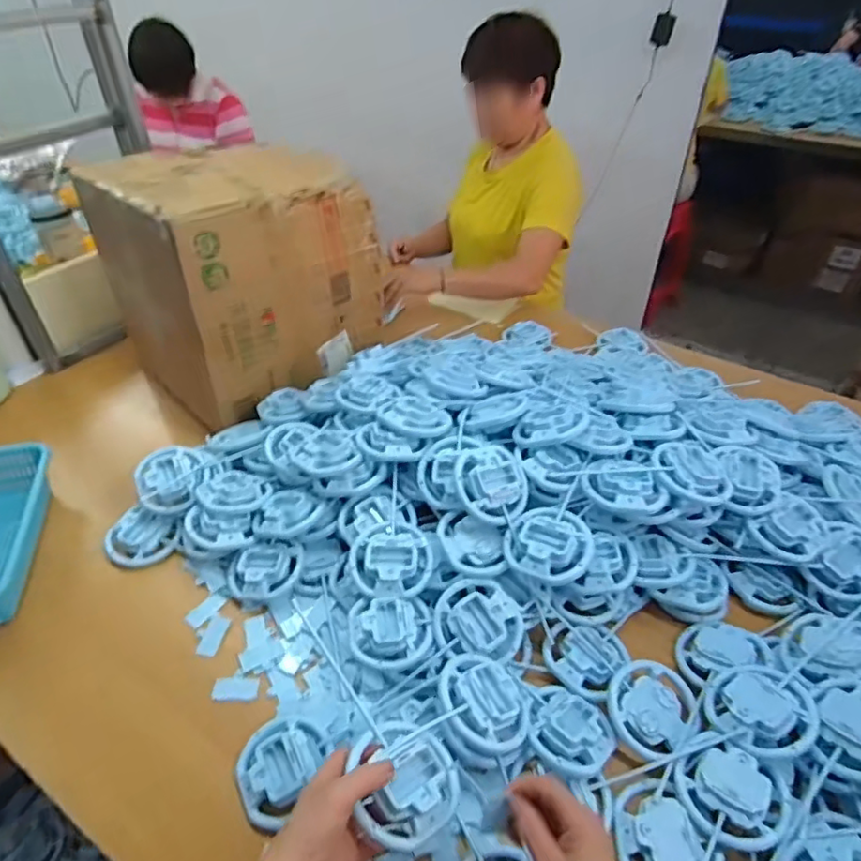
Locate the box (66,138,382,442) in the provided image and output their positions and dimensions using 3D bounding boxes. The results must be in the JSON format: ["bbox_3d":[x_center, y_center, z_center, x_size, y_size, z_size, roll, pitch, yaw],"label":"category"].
[{"bbox_3d":[-0.335,-0.293,1.061,0.364,0.346,0.368,-31,50,-30],"label":"box"}]

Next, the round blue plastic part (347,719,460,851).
[{"bbox_3d":[-0.018,0.313,0.534,0.099,0.026,0.099,13,35,-10],"label":"round blue plastic part"}]

